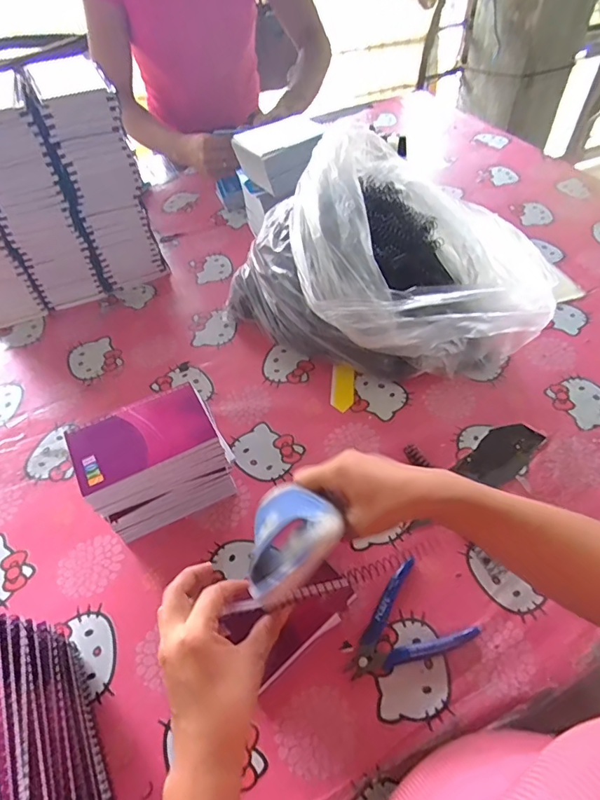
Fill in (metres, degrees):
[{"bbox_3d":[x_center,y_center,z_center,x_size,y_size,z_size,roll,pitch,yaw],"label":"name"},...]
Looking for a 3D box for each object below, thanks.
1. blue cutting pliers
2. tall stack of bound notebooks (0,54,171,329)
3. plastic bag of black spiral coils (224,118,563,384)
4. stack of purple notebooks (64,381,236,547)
[{"bbox_3d":[0.091,0.213,0.428,0.111,0.012,0.084,-30,56,-18],"label":"blue cutting pliers"},{"bbox_3d":[-0.389,-0.298,0.688,0.296,0.297,0.127,-22,54,-13],"label":"tall stack of bound notebooks"},{"bbox_3d":[0.119,-0.182,0.612,0.301,0.209,0.375,-38,59,-23],"label":"plastic bag of black spiral coils"},{"bbox_3d":[-0.147,0.073,0.488,0.138,0.121,0.094,-24,54,-15],"label":"stack of purple notebooks"}]

